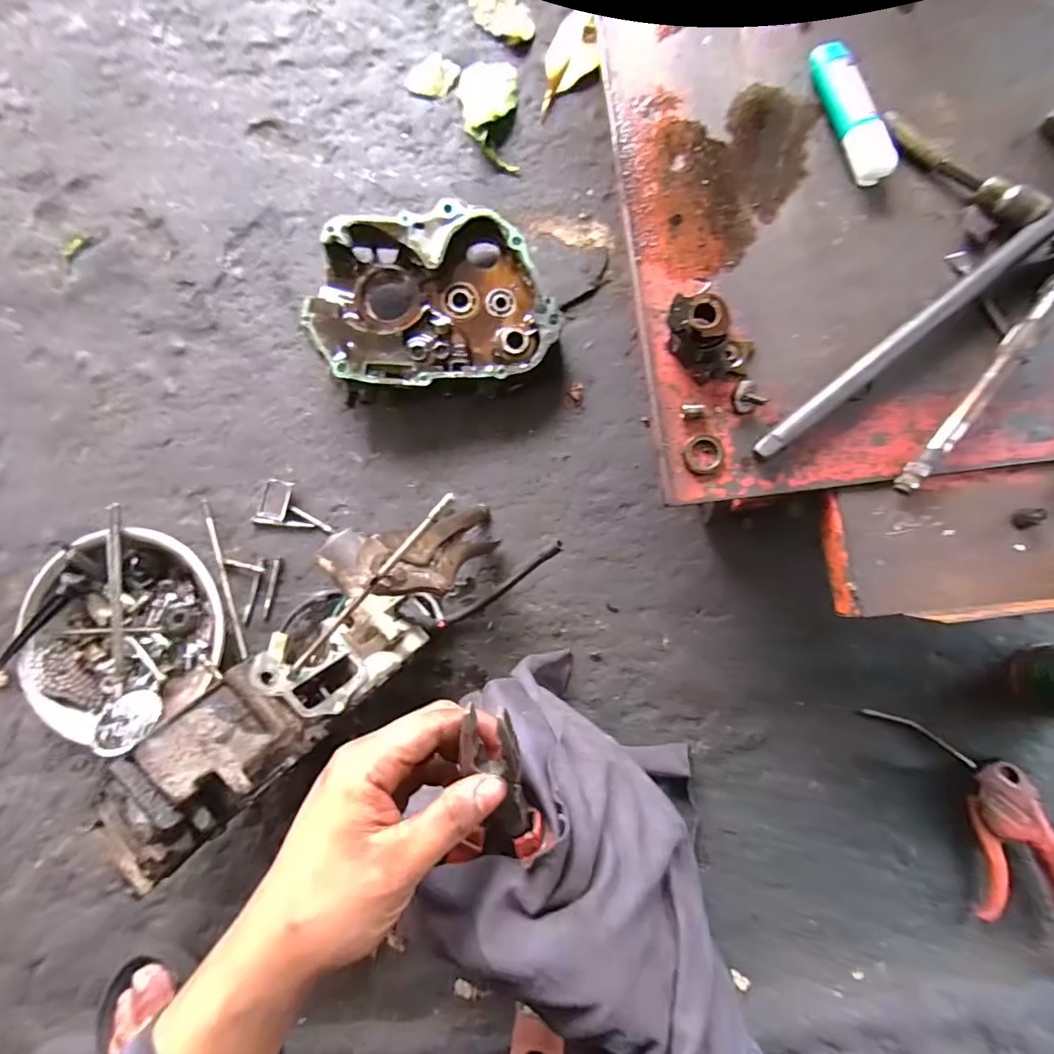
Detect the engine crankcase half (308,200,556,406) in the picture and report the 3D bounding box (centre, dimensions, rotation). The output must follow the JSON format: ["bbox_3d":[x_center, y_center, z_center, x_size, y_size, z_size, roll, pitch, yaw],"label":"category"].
[{"bbox_3d":[-0.097,-0.226,0.510,0.240,0.064,0.176,-6,84,4],"label":"engine crankcase half"}]

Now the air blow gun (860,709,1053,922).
[{"bbox_3d":[0.414,0.276,0.432,0.091,0.037,0.272,-25,83,2],"label":"air blow gun"}]

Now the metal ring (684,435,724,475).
[{"bbox_3d":[0.120,-0.049,0.339,0.026,0.004,0.027,0,84,4],"label":"metal ring"}]

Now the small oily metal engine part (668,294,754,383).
[{"bbox_3d":[0.121,-0.123,0.332,0.062,0.034,0.039,31,87,7],"label":"small oily metal engine part"}]

